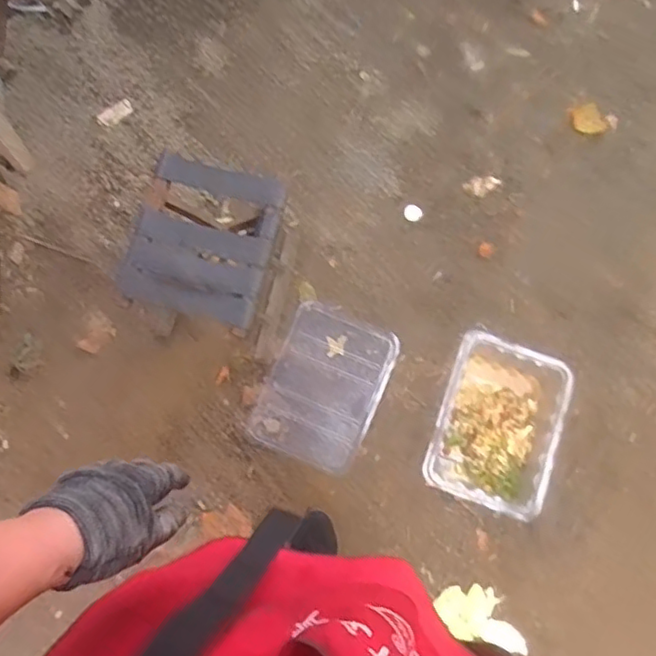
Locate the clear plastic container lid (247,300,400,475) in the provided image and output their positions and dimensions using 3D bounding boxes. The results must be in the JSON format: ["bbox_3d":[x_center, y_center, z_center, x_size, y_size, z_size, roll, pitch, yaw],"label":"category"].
[{"bbox_3d":[-0.005,0.124,1.314,0.233,0.018,0.323,24,80,4],"label":"clear plastic container lid"}]

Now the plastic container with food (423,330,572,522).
[{"bbox_3d":[0.344,0.197,1.264,0.239,0.099,0.328,19,79,3],"label":"plastic container with food"}]

